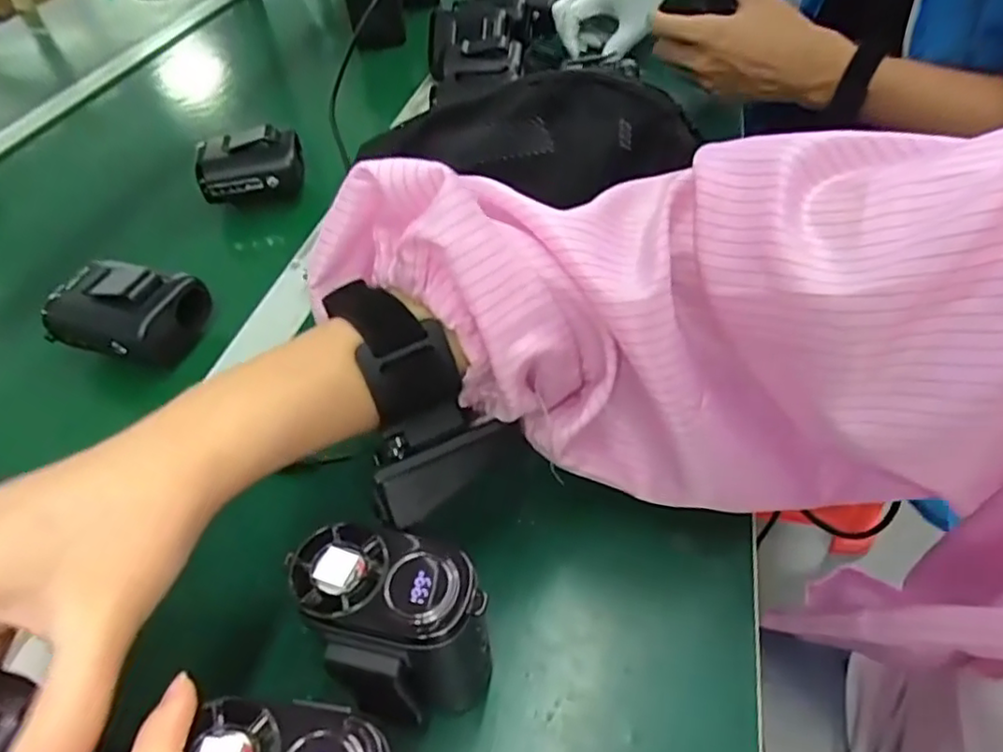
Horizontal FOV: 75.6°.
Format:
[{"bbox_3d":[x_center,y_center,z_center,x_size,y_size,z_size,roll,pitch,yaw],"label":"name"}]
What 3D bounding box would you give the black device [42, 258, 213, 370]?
[{"bbox_3d":[-0.255,-0.044,0.434,0.091,0.054,0.063,9,49,14],"label":"black device"}]

